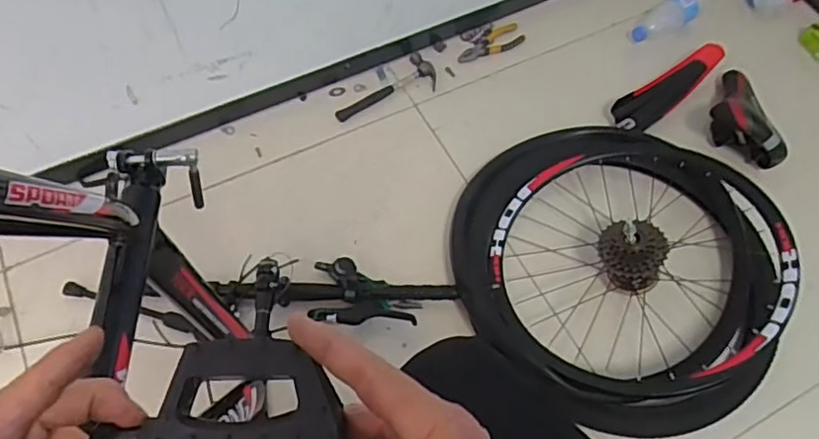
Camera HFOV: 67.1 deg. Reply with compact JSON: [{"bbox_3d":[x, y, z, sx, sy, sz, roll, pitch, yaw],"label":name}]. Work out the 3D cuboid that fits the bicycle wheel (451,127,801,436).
[{"bbox_3d":[0.328,0.043,0.999,0.509,0.161,0.483,0,59,0],"label":"bicycle wheel"}]

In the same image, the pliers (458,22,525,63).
[{"bbox_3d":[0.170,-0.369,1.298,0.149,0.012,0.058,-25,65,-16],"label":"pliers"}]

